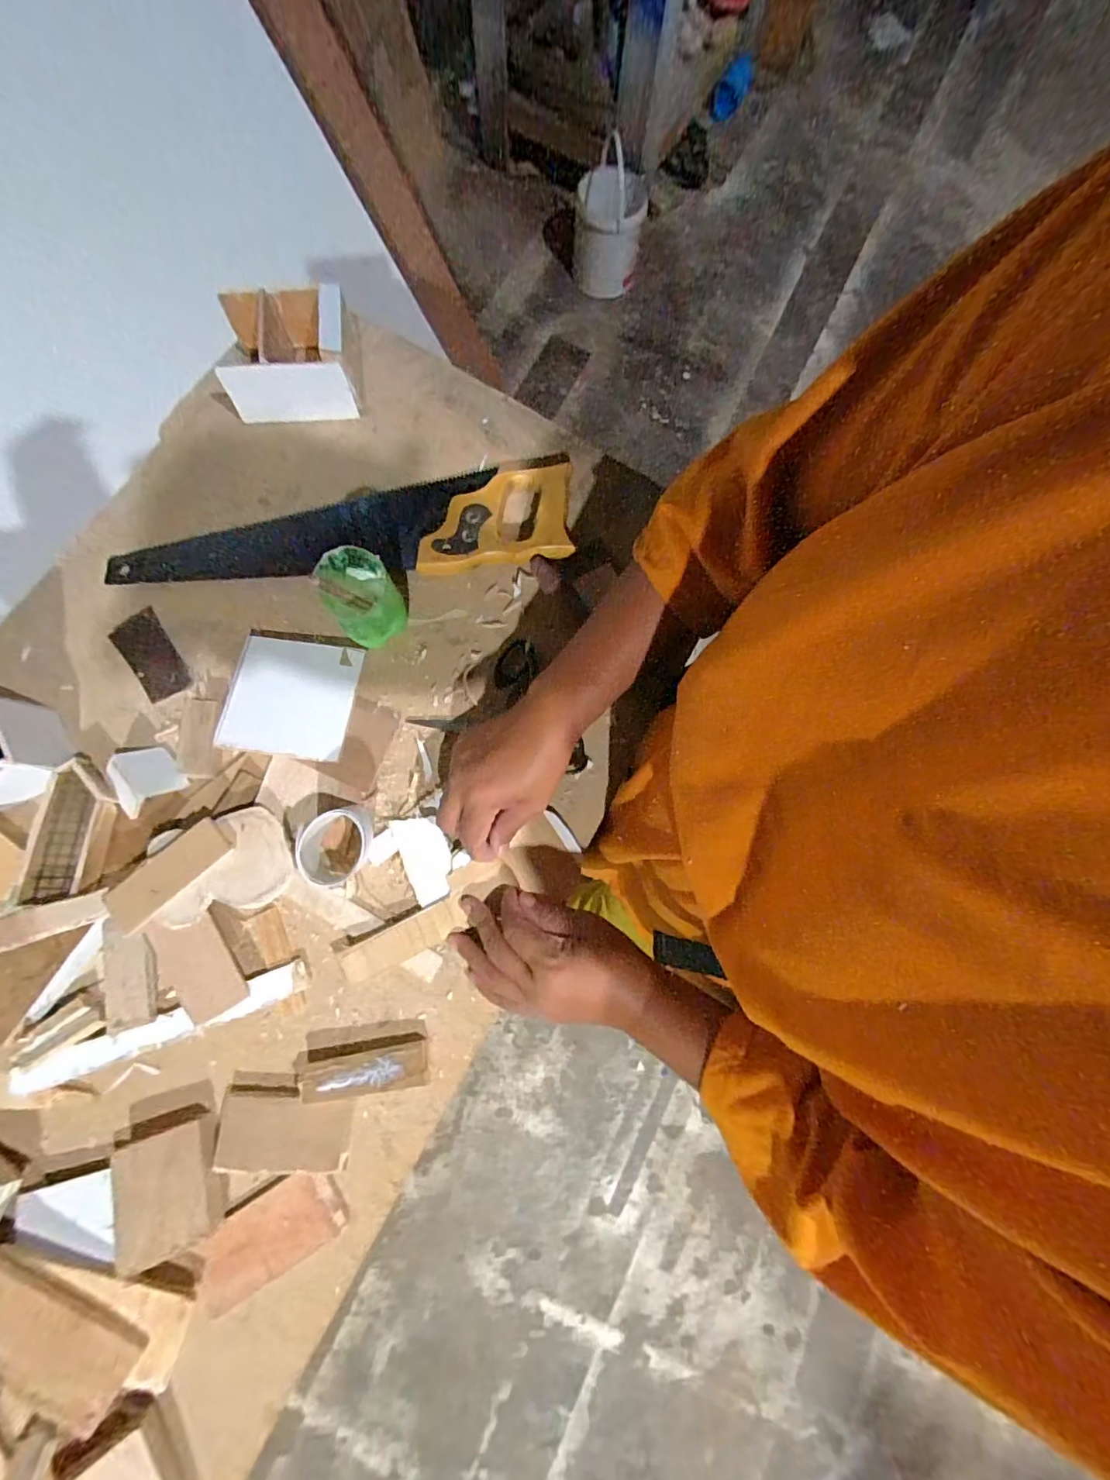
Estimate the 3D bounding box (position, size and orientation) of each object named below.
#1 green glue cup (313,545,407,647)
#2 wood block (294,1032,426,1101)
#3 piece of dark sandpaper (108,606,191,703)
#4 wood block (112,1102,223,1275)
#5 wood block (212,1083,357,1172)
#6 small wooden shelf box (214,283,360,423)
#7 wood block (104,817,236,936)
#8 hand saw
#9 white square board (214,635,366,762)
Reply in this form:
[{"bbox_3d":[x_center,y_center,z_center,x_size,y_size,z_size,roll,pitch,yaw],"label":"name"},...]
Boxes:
[{"bbox_3d":[-0.158,-0.115,0.426,0.057,0.076,0.064,-27,81,-8],"label":"green glue cup"},{"bbox_3d":[-0.143,0.243,0.381,0.094,0.023,0.031,-5,80,-3],"label":"wood block"},{"bbox_3d":[-0.351,-0.073,0.447,0.039,0.006,0.081,-33,83,-8],"label":"piece of dark sandpaper"},{"bbox_3d":[-0.268,0.305,0.355,0.066,0.024,0.078,-20,81,-6],"label":"wood block"},{"bbox_3d":[-0.195,0.281,0.370,0.092,0.015,0.049,4,80,-2],"label":"wood block"},{"bbox_3d":[-0.255,-0.359,0.485,0.125,0.061,0.091,-6,79,-4],"label":"small wooden shelf box"},{"bbox_3d":[-0.280,0.096,0.374,0.032,0.006,0.084,50,63,-13],"label":"wood block"},{"bbox_3d":[-0.189,-0.192,0.465,0.403,0.025,0.103,-7,80,-4],"label":"hand saw"},{"bbox_3d":[-0.220,-0.037,0.431,0.095,0.006,0.101,9,73,-6],"label":"white square board"}]

